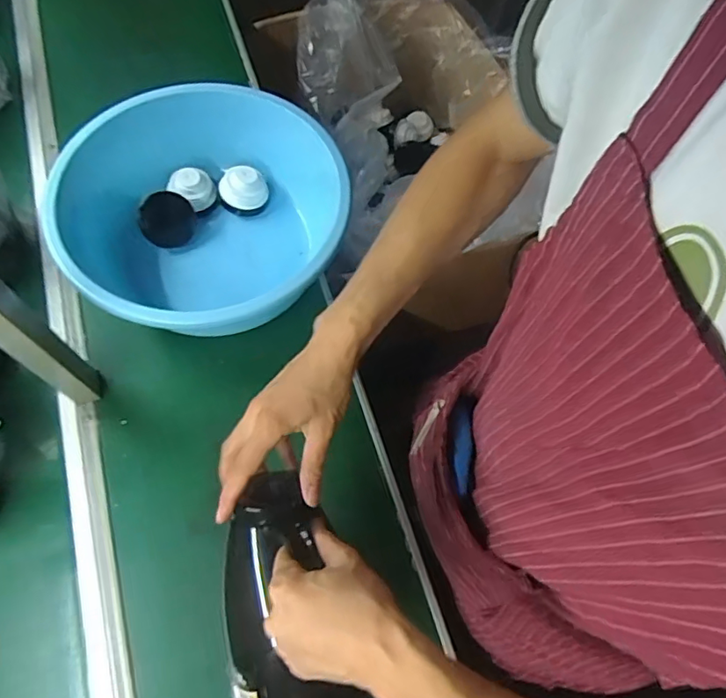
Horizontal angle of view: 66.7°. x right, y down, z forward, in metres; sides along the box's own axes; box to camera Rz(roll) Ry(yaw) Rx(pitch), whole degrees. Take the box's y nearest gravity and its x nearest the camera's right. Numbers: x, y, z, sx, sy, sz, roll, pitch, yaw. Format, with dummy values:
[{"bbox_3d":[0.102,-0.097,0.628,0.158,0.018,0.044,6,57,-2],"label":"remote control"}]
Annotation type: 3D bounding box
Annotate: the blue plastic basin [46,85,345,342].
[{"bbox_3d":[-0.209,-0.169,0.750,0.348,0.154,0.354,1,66,-2],"label":"blue plastic basin"}]

